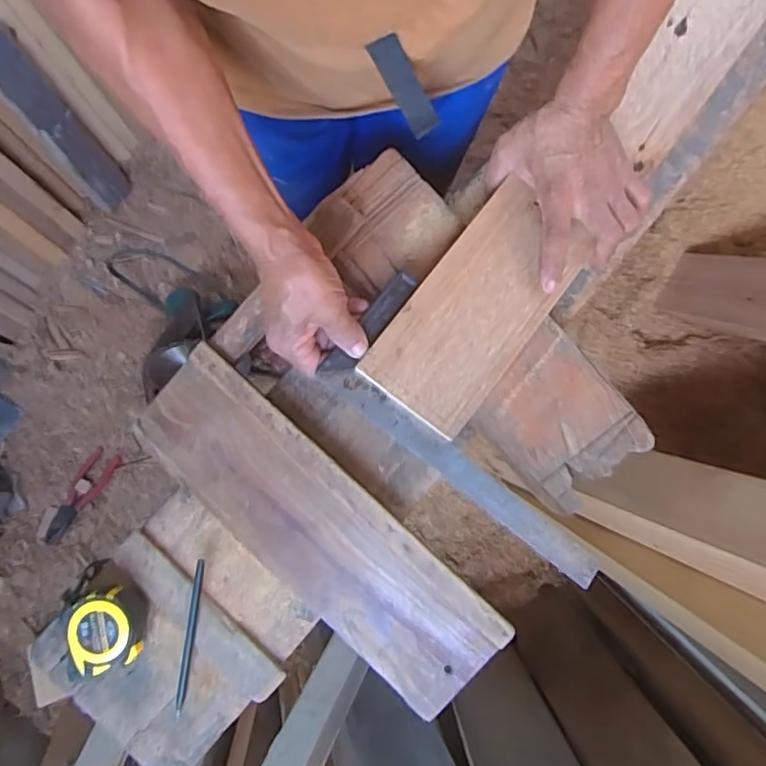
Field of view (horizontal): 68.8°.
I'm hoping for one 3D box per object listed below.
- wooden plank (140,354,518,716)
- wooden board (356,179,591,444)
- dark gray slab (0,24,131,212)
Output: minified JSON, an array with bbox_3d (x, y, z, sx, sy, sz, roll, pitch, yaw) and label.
[{"bbox_3d":[-0.065,0.135,0.526,0.390,0.012,0.116,42,94,4],"label":"wooden plank"},{"bbox_3d":[0.083,-0.068,0.500,0.107,0.014,0.218,38,80,7],"label":"wooden board"},{"bbox_3d":[-0.614,-0.482,1.071,0.034,0.377,0.098,22,69,27],"label":"dark gray slab"}]

